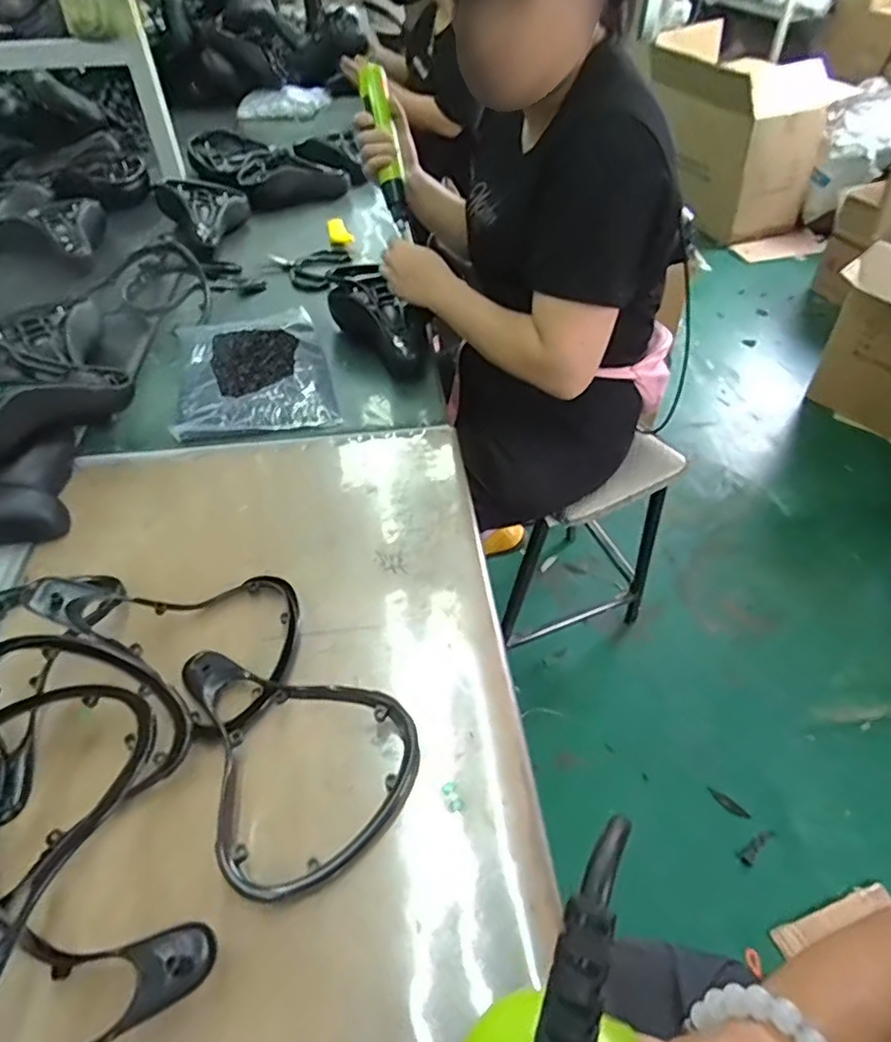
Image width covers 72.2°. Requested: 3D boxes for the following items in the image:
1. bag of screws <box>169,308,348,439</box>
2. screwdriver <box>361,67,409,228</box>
[{"bbox_3d":[-0.287,-0.235,0.917,0.219,0.024,0.305,-9,47,-8],"label":"bag of screws"},{"bbox_3d":[-0.091,-0.562,0.915,0.040,0.030,0.248,-11,93,-8],"label":"screwdriver"}]

